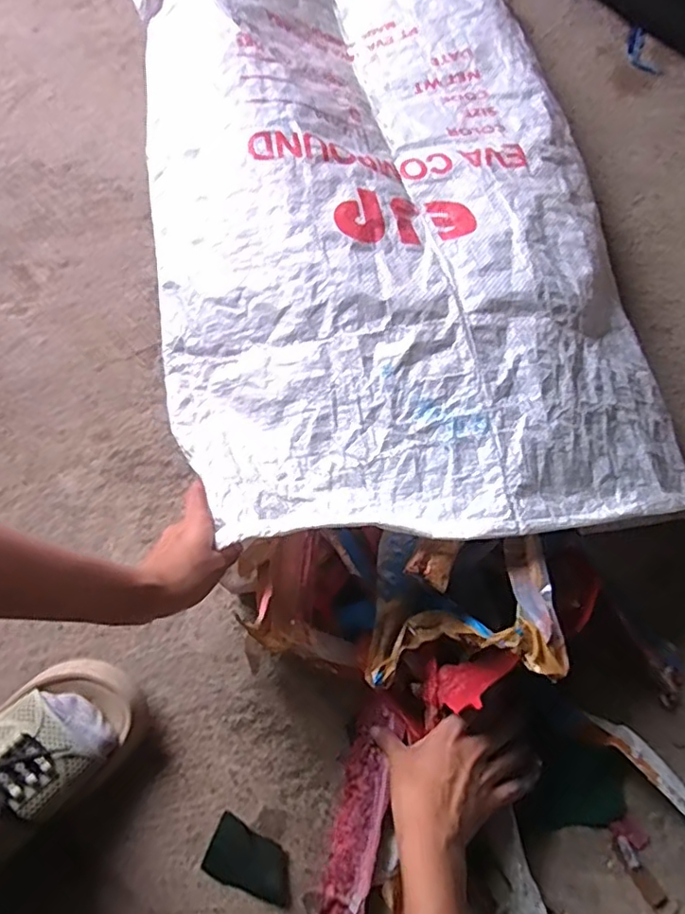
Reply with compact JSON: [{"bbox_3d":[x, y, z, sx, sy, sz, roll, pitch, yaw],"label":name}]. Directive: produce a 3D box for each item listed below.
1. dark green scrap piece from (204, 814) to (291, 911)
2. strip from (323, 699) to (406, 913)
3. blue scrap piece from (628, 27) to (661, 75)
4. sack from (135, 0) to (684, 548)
[{"bbox_3d":[-0.074,0.332,0.479,0.074,0.008,0.043,27,71,8],"label":"dark green scrap piece"},{"bbox_3d":[0.016,0.297,0.488,0.041,0.011,0.170,8,71,20],"label":"strip"},{"bbox_3d":[0.417,-0.571,0.824,0.038,0.004,0.090,-6,70,-4],"label":"blue scrap piece"},{"bbox_3d":[0.034,-0.263,0.591,0.442,0.089,0.722,-9,70,-5],"label":"sack"}]

